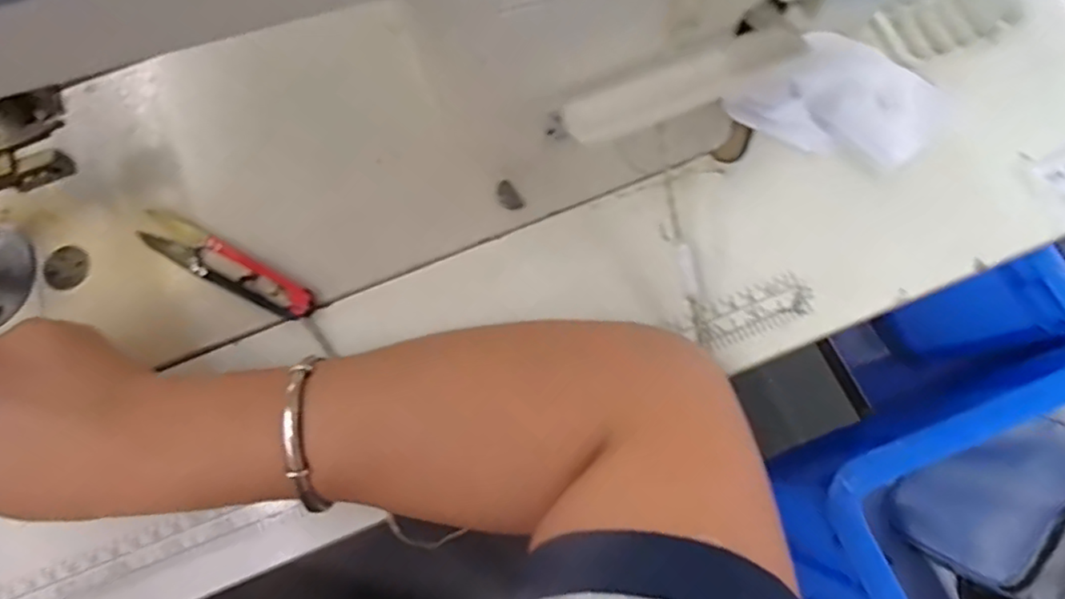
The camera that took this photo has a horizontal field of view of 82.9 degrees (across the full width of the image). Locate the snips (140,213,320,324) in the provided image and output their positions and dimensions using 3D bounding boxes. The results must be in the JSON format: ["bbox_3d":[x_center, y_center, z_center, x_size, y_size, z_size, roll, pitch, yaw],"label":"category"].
[{"bbox_3d":[-0.159,-0.017,0.312,0.102,0.013,0.021,29,79,8],"label":"snips"}]

